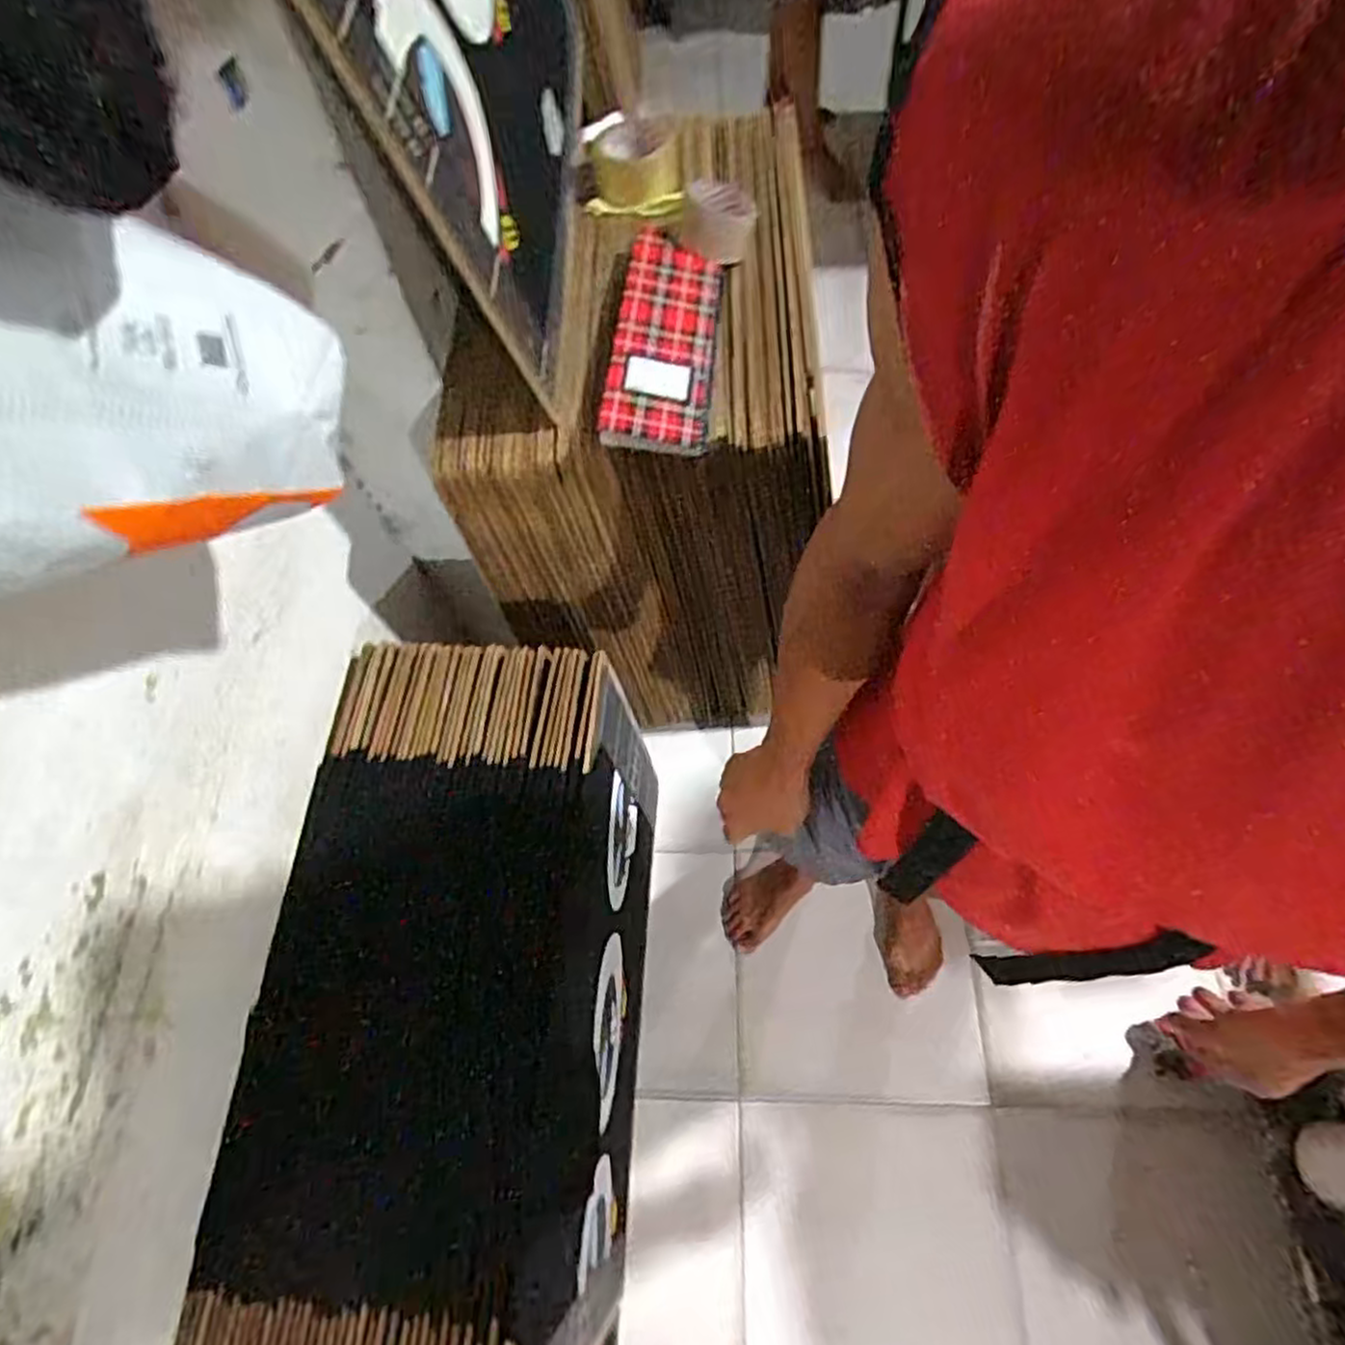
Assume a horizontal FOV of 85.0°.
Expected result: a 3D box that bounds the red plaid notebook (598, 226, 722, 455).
[{"bbox_3d":[-0.007,-0.365,0.788,0.104,0.026,0.291,4,66,5],"label":"red plaid notebook"}]

